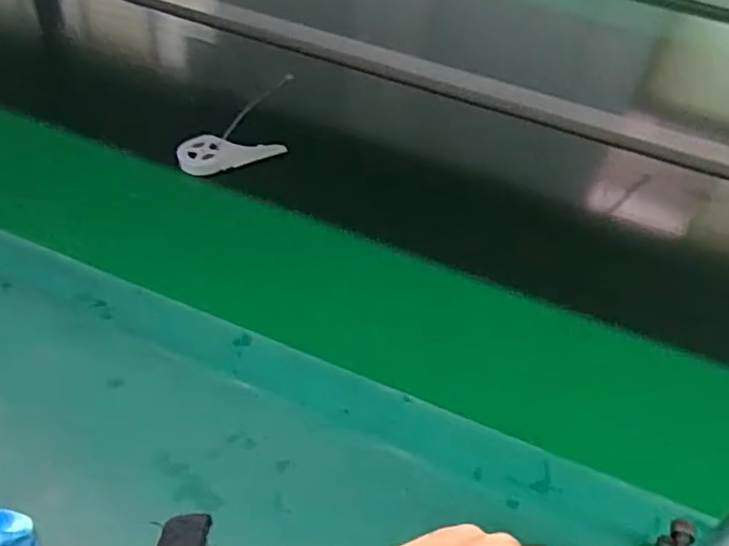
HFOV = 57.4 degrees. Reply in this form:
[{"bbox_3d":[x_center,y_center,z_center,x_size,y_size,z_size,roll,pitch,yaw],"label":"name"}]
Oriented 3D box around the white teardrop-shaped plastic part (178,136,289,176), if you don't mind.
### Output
[{"bbox_3d":[-0.120,-0.107,0.608,0.096,0.021,0.037,-4,46,-12],"label":"white teardrop-shaped plastic part"}]

